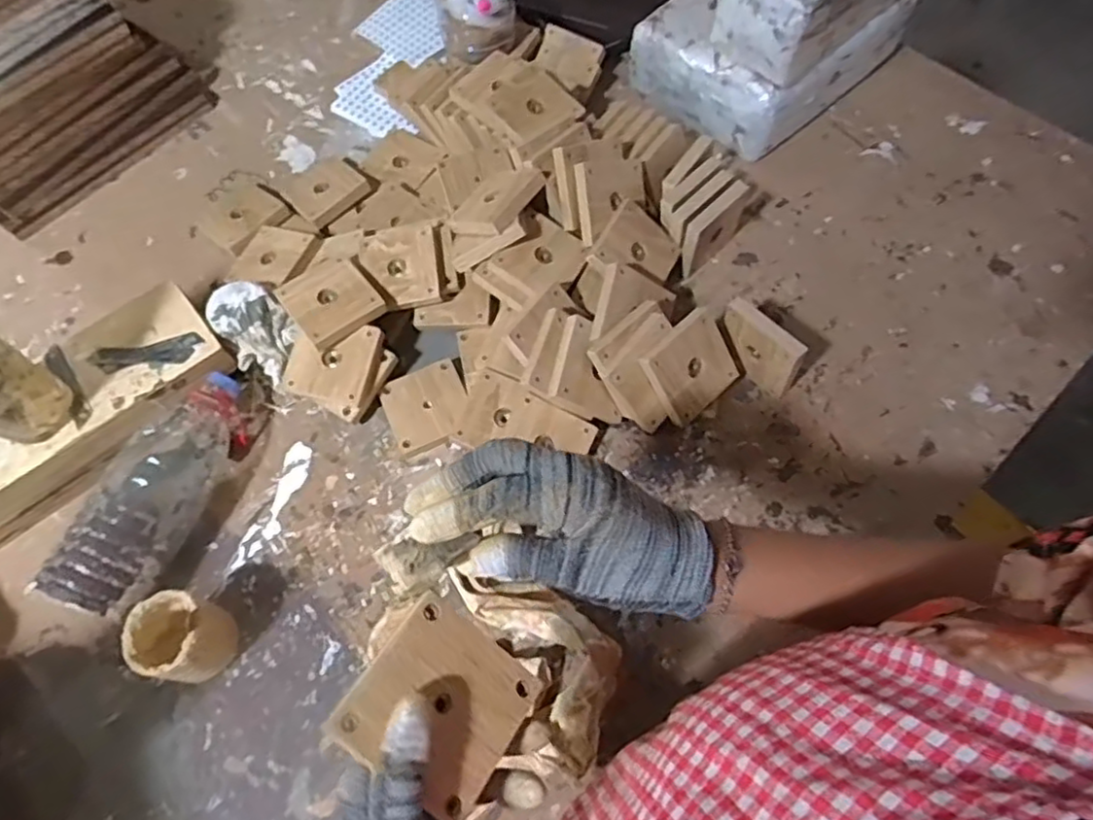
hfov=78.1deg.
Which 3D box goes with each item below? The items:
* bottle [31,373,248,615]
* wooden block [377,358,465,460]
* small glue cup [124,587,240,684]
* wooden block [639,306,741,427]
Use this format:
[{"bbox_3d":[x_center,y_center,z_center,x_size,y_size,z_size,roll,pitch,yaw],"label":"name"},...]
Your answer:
[{"bbox_3d":[-0.350,0.073,0.626,0.073,0.086,0.231,18,67,10],"label":"bottle"},{"bbox_3d":[-0.121,-0.002,0.688,0.082,0.019,0.086,-22,66,-9],"label":"wooden block"},{"bbox_3d":[-0.306,0.193,0.571,0.064,0.073,0.064,-1,65,1],"label":"small glue cup"},{"bbox_3d":[0.139,-0.040,0.641,0.085,0.010,0.085,-42,113,-12],"label":"wooden block"}]

